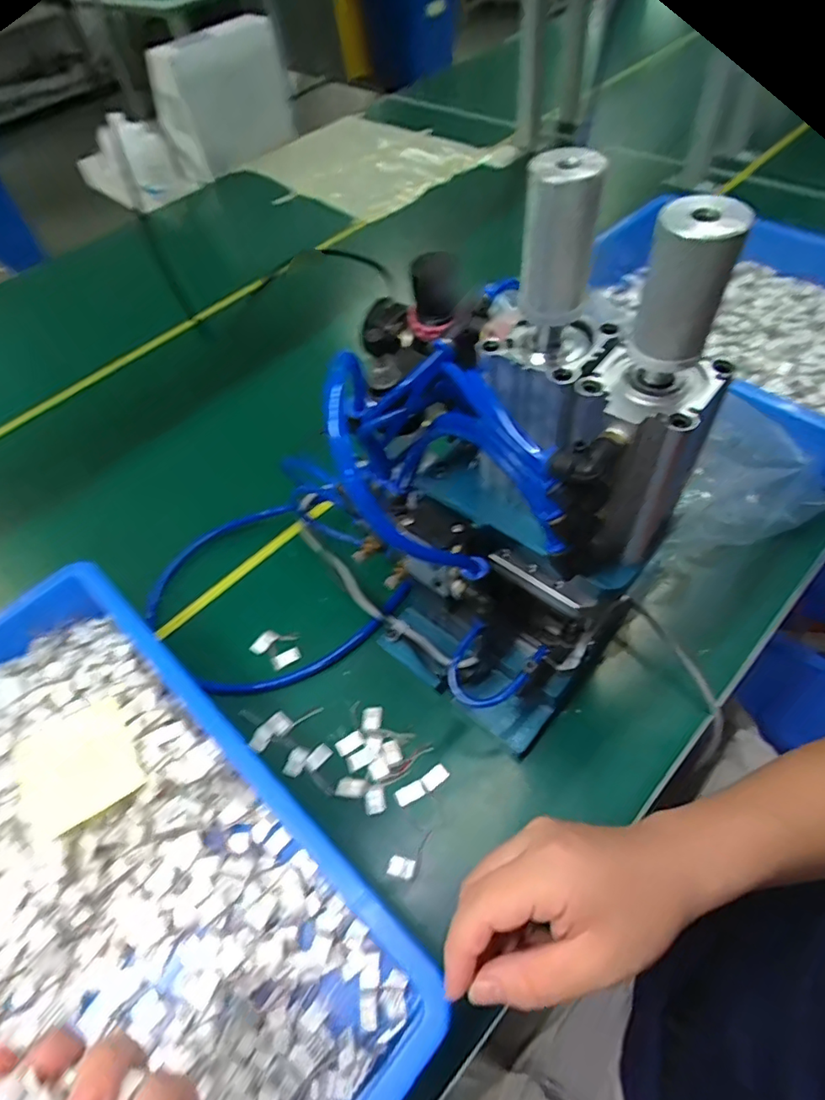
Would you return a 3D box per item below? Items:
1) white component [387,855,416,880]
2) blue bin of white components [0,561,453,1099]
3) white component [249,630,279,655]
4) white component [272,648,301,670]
[{"bbox_3d":[-0.008,0.219,0.382,0.019,0.006,0.012,9,57,13],"label":"white component"},{"bbox_3d":[-0.232,0.225,0.350,0.439,0.092,0.288,38,62,25],"label":"blue bin of white components"},{"bbox_3d":[-0.132,0.083,0.496,0.015,0.004,0.026,27,62,23],"label":"white component"},{"bbox_3d":[-0.111,0.095,0.483,0.025,0.006,0.013,-28,57,-13],"label":"white component"}]

